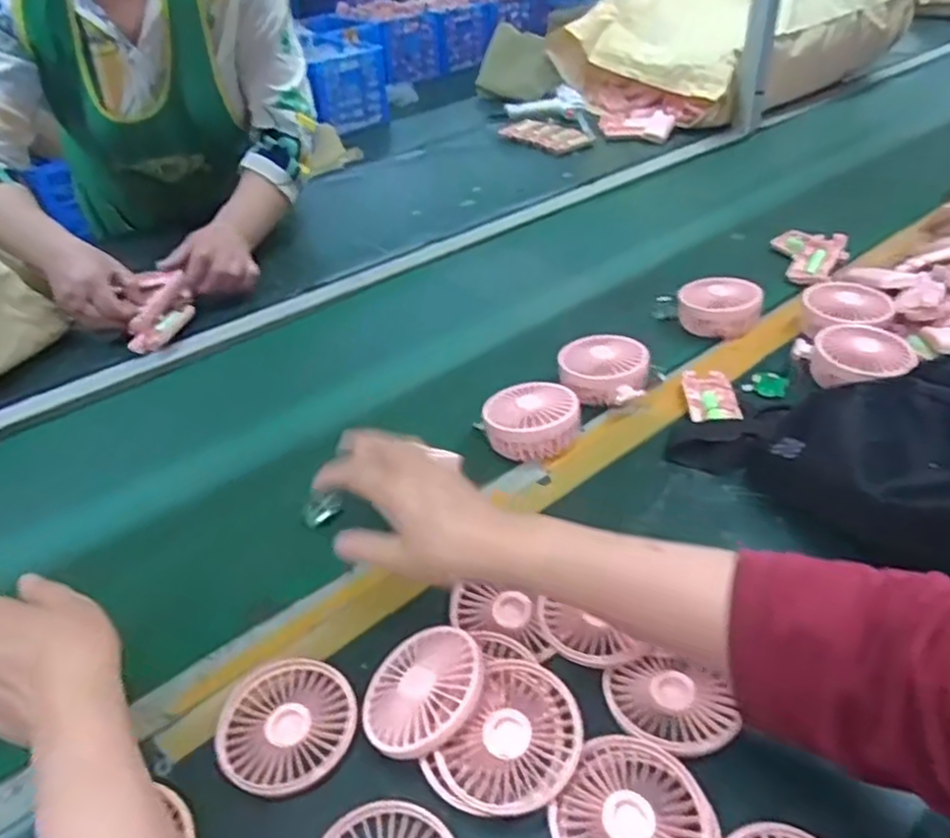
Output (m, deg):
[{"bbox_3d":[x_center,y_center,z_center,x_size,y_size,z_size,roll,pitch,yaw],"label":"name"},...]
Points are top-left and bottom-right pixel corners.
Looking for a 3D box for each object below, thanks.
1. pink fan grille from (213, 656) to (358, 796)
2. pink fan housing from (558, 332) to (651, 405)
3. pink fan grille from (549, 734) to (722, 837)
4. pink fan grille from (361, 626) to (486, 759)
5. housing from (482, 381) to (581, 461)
[{"bbox_3d":[-0.125,0.200,0.468,0.090,0.006,0.087,-3,39,2],"label":"pink fan grille"},{"bbox_3d":[0.131,-0.048,0.724,0.091,0.041,0.087,8,41,15],"label":"pink fan housing"},{"bbox_3d":[0.093,0.231,0.406,0.086,0.016,0.089,21,46,28],"label":"pink fan grille"},{"bbox_3d":[-0.034,0.173,0.458,0.081,0.011,0.085,-24,32,16],"label":"pink fan grille"},{"bbox_3d":[0.054,-0.004,0.671,0.088,0.045,0.078,3,40,10],"label":"housing"}]

